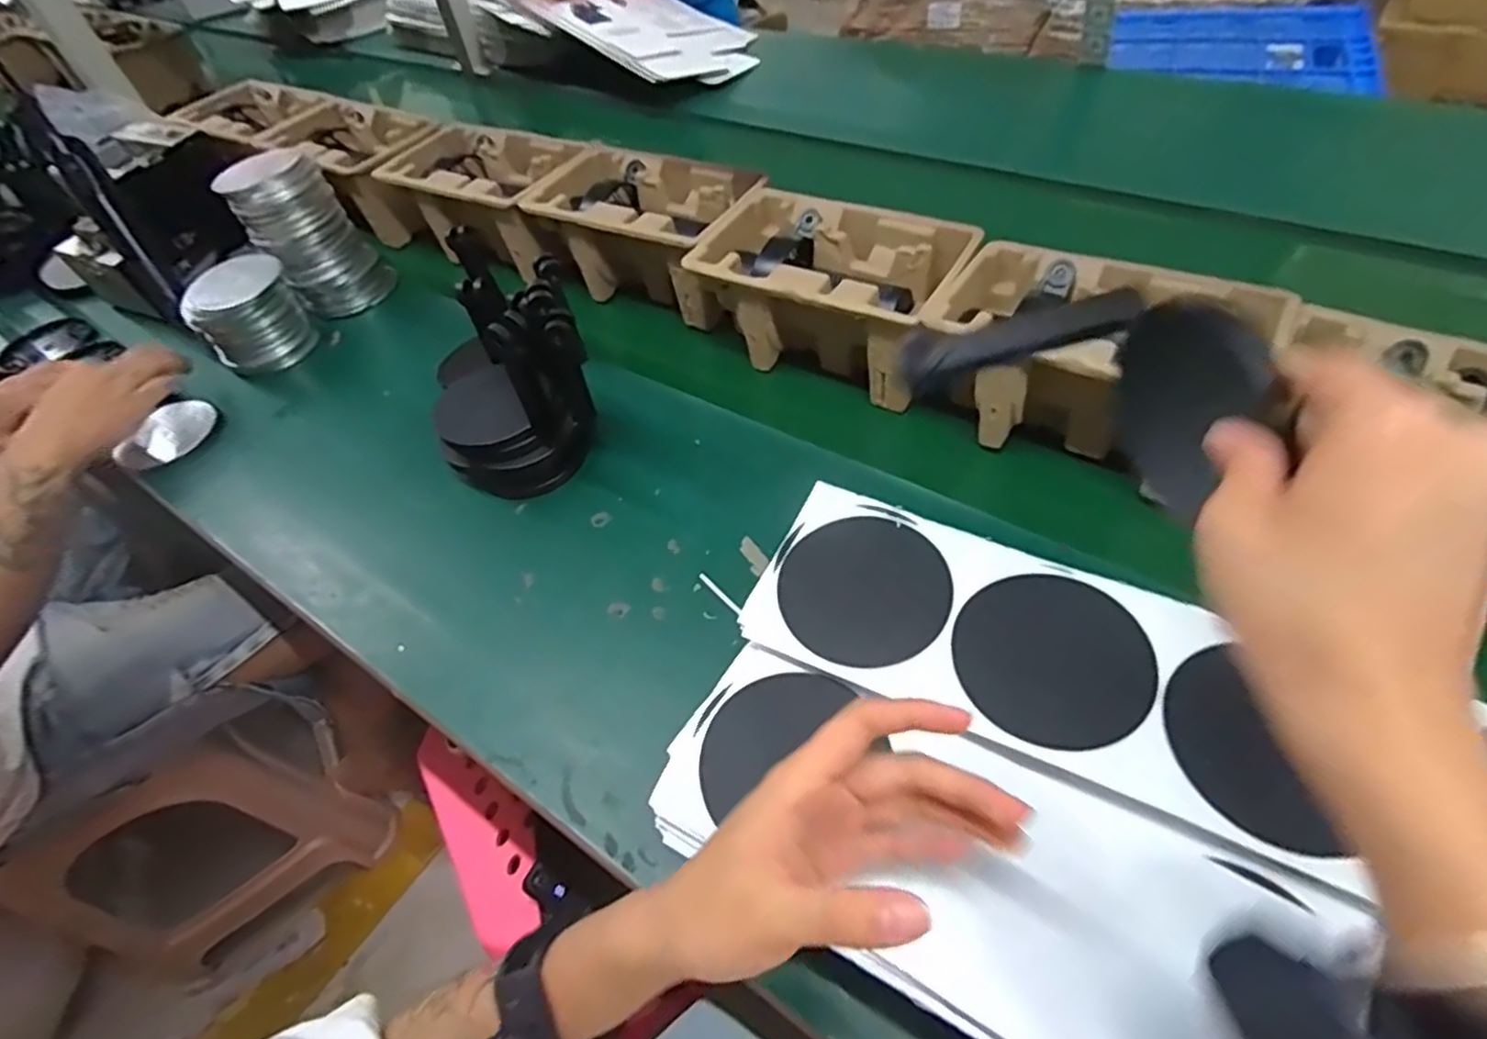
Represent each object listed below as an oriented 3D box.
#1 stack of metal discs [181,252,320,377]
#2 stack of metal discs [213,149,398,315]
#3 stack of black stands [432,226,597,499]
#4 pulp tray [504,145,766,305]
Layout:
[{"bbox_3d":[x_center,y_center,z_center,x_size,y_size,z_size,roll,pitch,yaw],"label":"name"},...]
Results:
[{"bbox_3d":[-0.523,-0.215,0.750,0.082,0.091,0.096,33,59,28],"label":"stack of metal discs"},{"bbox_3d":[-0.485,-0.318,0.789,0.106,0.143,0.103,-33,54,-21],"label":"stack of metal discs"},{"bbox_3d":[-0.199,-0.114,0.579,0.121,0.147,0.115,-24,52,-15],"label":"stack of black stands"},{"bbox_3d":[-0.108,-0.305,0.754,0.235,0.102,0.143,22,55,22],"label":"pulp tray"}]

